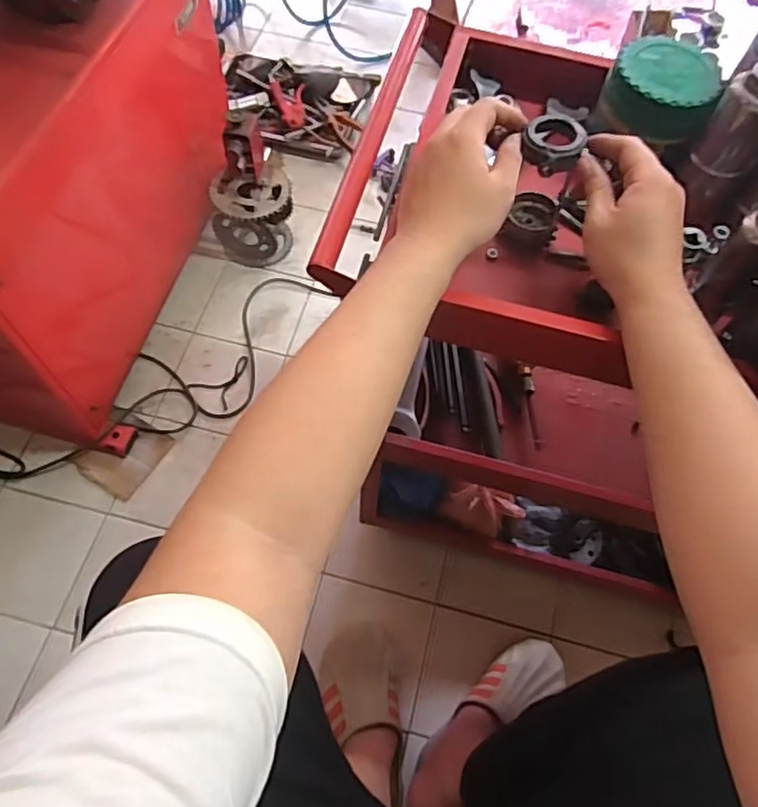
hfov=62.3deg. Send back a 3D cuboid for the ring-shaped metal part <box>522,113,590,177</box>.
[{"bbox_3d":[0.143,-0.212,0.511,0.050,0.020,0.051,7,64,4],"label":"ring-shaped metal part"}]

